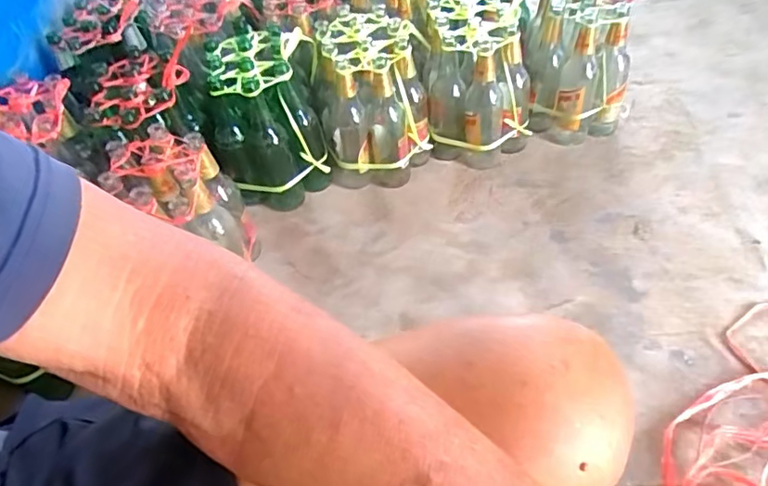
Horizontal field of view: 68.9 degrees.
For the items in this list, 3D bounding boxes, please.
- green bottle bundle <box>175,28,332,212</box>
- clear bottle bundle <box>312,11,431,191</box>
[{"bbox_3d":[-0.249,-0.263,1.099,0.244,0.252,0.312,-12,49,-5],"label":"green bottle bundle"},{"bbox_3d":[-0.030,-0.286,1.099,0.194,0.252,0.252,-14,49,-7],"label":"clear bottle bundle"}]

